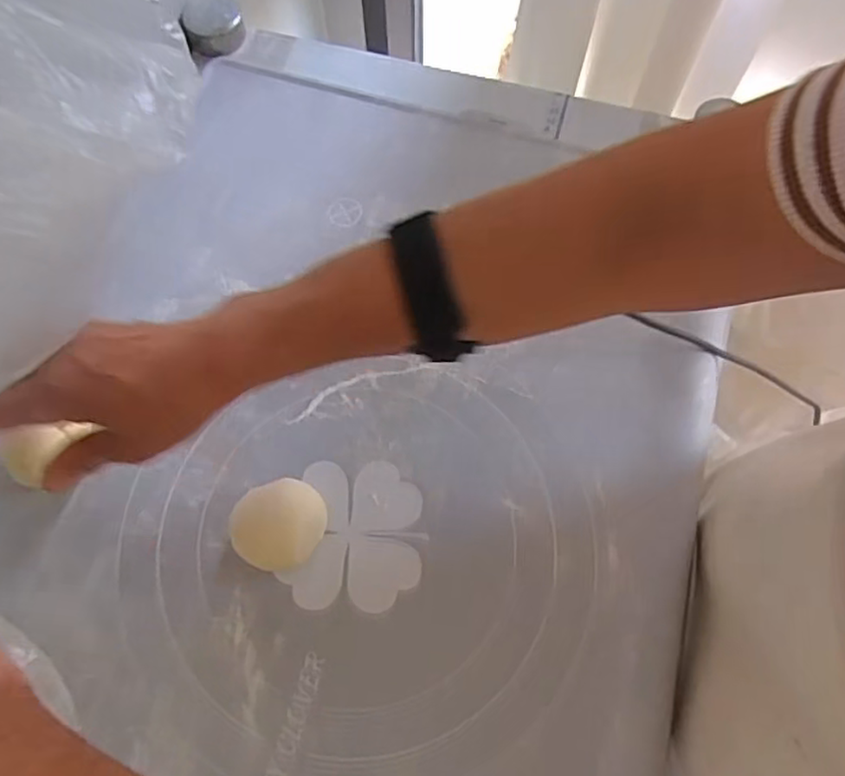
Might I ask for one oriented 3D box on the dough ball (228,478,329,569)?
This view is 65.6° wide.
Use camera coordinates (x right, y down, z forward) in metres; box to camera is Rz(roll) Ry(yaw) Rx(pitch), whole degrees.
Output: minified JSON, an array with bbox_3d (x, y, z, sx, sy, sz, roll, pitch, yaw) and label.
[{"bbox_3d":[-0.089,0.085,0.411,0.056,0.023,0.050,-18,70,-7],"label":"dough ball"}]

